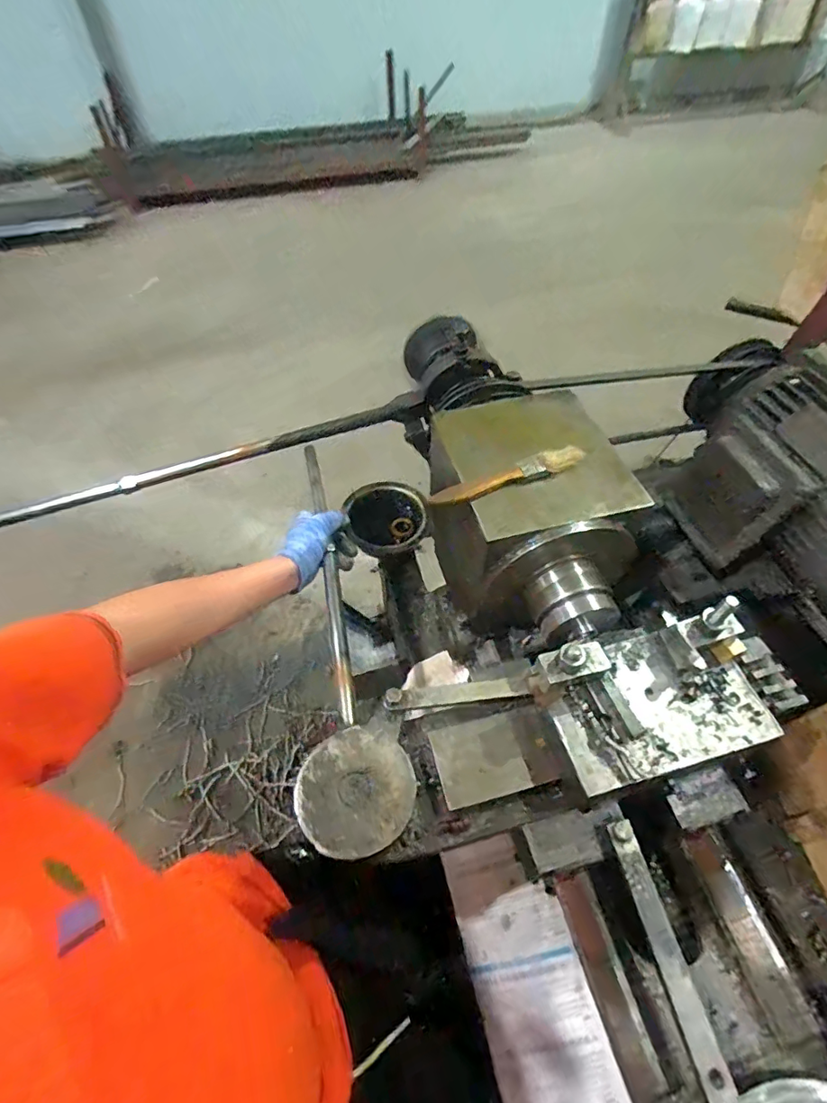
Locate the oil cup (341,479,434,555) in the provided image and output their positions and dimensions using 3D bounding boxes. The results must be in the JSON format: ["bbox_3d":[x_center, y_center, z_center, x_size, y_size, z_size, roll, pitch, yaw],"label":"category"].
[{"bbox_3d":[-0.041,-0.050,0.760,0.128,0.042,0.112,-2,53,-1],"label":"oil cup"}]

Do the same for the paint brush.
[{"bbox_3d":[0.084,-0.068,0.444,0.145,0.018,0.020,-15,54,-11],"label":"paint brush"}]

